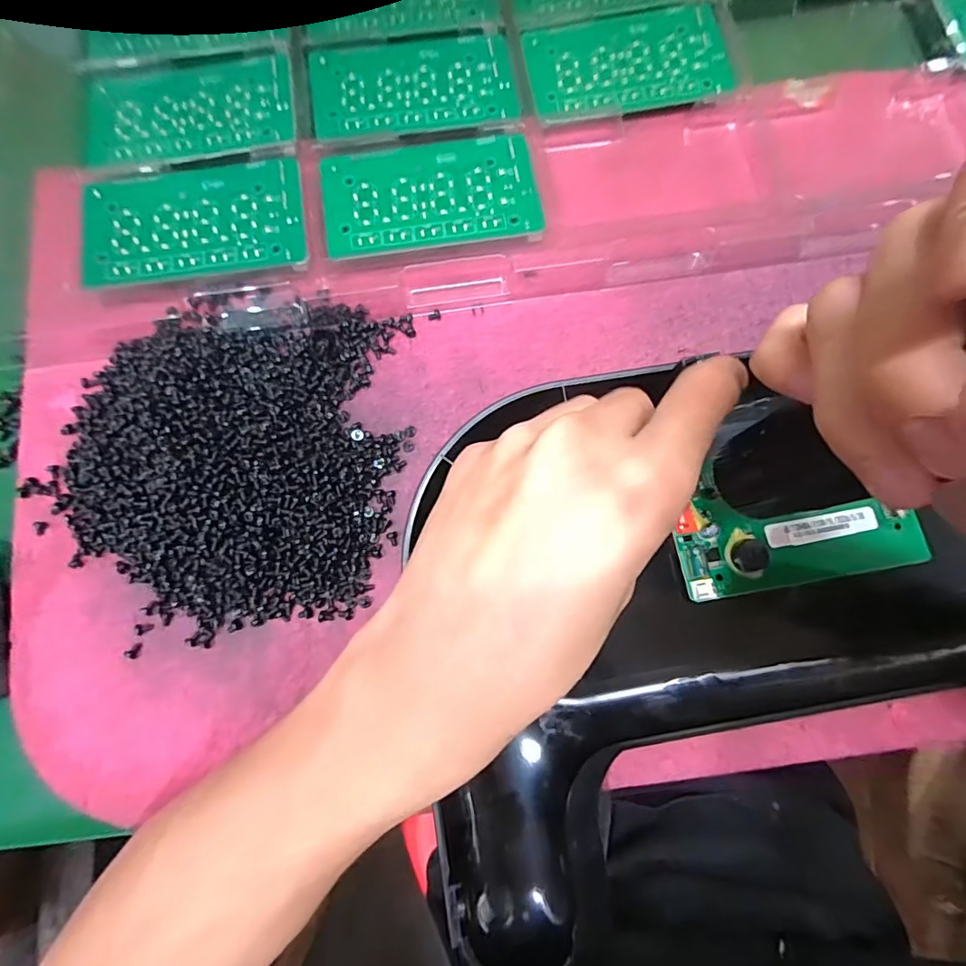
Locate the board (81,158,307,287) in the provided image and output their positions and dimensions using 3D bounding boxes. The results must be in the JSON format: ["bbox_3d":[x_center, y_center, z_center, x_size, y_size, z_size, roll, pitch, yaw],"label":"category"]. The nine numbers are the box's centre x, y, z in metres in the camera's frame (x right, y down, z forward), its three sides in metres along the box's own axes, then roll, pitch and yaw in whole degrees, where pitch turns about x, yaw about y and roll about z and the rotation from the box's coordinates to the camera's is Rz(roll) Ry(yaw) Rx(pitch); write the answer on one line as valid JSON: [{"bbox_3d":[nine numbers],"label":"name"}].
[{"bbox_3d":[-0.140,-0.127,0.251,0.103,0.007,0.058,-8,80,-3],"label":"board"}]

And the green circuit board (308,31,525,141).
[{"bbox_3d":[-0.036,-0.212,0.271,0.106,0.004,0.057,-9,80,-3],"label":"green circuit board"}]

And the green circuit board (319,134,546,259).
[{"bbox_3d":[-0.026,-0.145,0.257,0.105,0.004,0.057,-10,78,-2],"label":"green circuit board"}]

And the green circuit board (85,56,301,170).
[{"bbox_3d":[-0.152,-0.192,0.264,0.105,0.005,0.059,-9,80,-3],"label":"green circuit board"}]

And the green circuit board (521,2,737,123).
[{"bbox_3d":[0.078,-0.230,0.277,0.106,0.004,0.063,-10,79,0],"label":"green circuit board"}]

